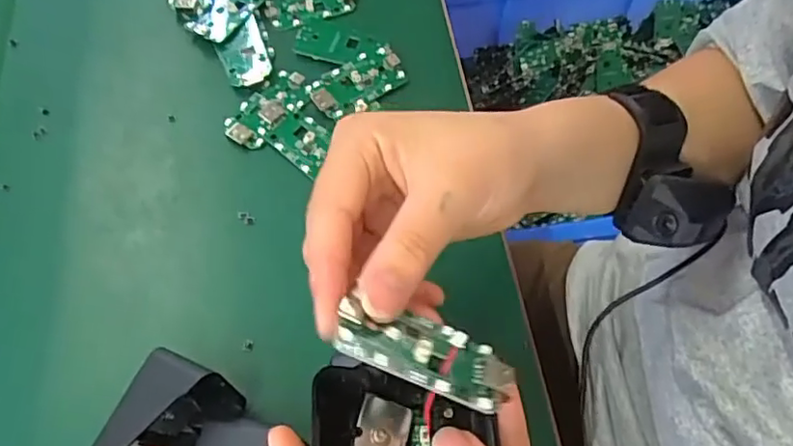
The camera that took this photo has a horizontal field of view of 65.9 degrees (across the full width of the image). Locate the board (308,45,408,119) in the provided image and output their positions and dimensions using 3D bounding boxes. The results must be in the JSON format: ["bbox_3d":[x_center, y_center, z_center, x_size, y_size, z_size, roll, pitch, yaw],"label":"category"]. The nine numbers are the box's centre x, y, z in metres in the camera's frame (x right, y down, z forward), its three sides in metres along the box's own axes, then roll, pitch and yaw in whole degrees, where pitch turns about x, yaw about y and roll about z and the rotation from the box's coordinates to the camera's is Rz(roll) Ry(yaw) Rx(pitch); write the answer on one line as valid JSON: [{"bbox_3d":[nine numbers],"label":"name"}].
[{"bbox_3d":[-0.024,-0.092,0.392,0.062,0.005,0.031,-35,68,-15],"label":"board"}]

